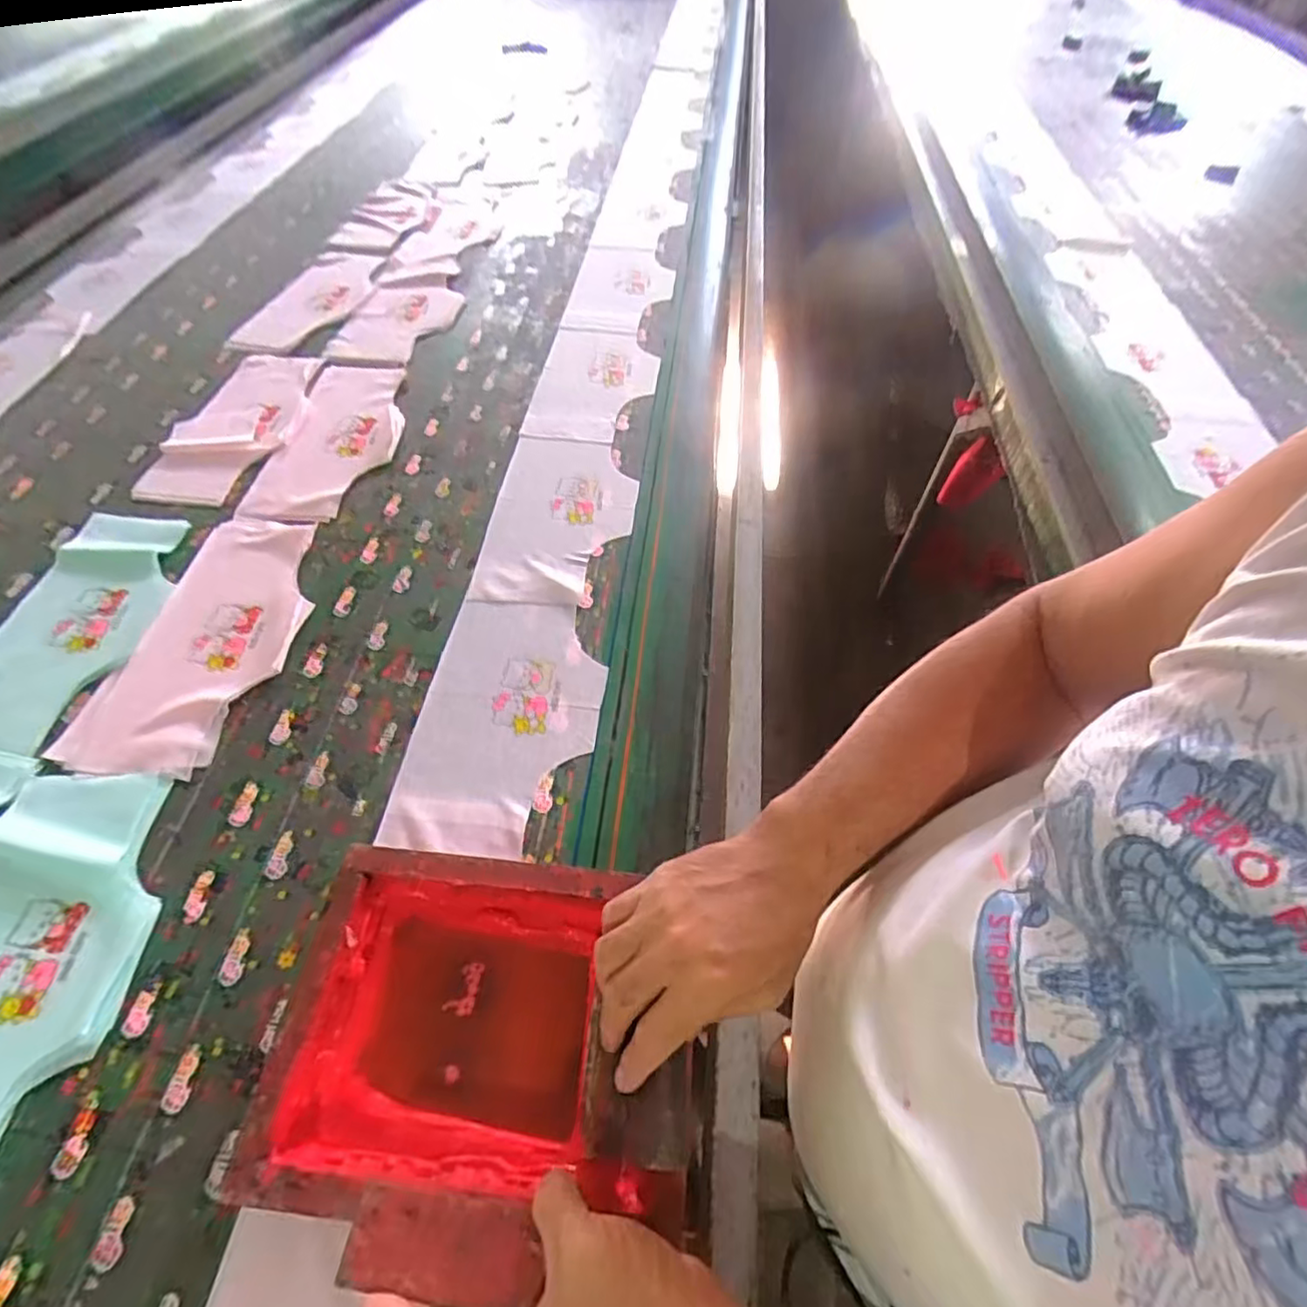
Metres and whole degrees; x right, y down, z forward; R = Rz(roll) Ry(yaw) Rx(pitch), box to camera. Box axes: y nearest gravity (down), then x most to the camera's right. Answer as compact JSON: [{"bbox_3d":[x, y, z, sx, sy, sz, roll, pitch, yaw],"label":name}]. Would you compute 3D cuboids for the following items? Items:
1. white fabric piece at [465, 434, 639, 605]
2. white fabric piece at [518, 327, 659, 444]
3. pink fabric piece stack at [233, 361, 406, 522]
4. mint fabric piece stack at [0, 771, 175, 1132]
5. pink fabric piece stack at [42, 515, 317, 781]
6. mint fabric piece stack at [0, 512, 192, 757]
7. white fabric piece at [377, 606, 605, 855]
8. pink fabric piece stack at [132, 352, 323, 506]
[{"bbox_3d":[-0.107,-0.166,0.749,0.161,0.006,0.275,3,55,3],"label":"white fabric piece"},{"bbox_3d":[-0.079,-0.389,0.909,0.159,0.011,0.264,7,57,2],"label":"white fabric piece"},{"bbox_3d":[-0.407,-0.287,0.827,0.155,0.008,0.317,4,55,4],"label":"pink fabric piece stack"},{"bbox_3d":[-0.464,0.232,0.464,0.161,0.011,0.303,0,55,1],"label":"mint fabric piece stack"},{"bbox_3d":[-0.442,-0.024,0.645,0.164,0.009,0.312,6,55,5],"label":"pink fabric piece stack"},{"bbox_3d":[-0.590,-0.038,0.652,0.151,0.009,0.298,1,55,2],"label":"mint fabric piece stack"},{"bbox_3d":[-0.133,0.055,0.590,0.157,0.008,0.261,6,55,5],"label":"white fabric piece"},{"bbox_3d":[-0.555,-0.311,0.846,0.159,0.008,0.309,-1,55,0],"label":"pink fabric piece stack"}]

